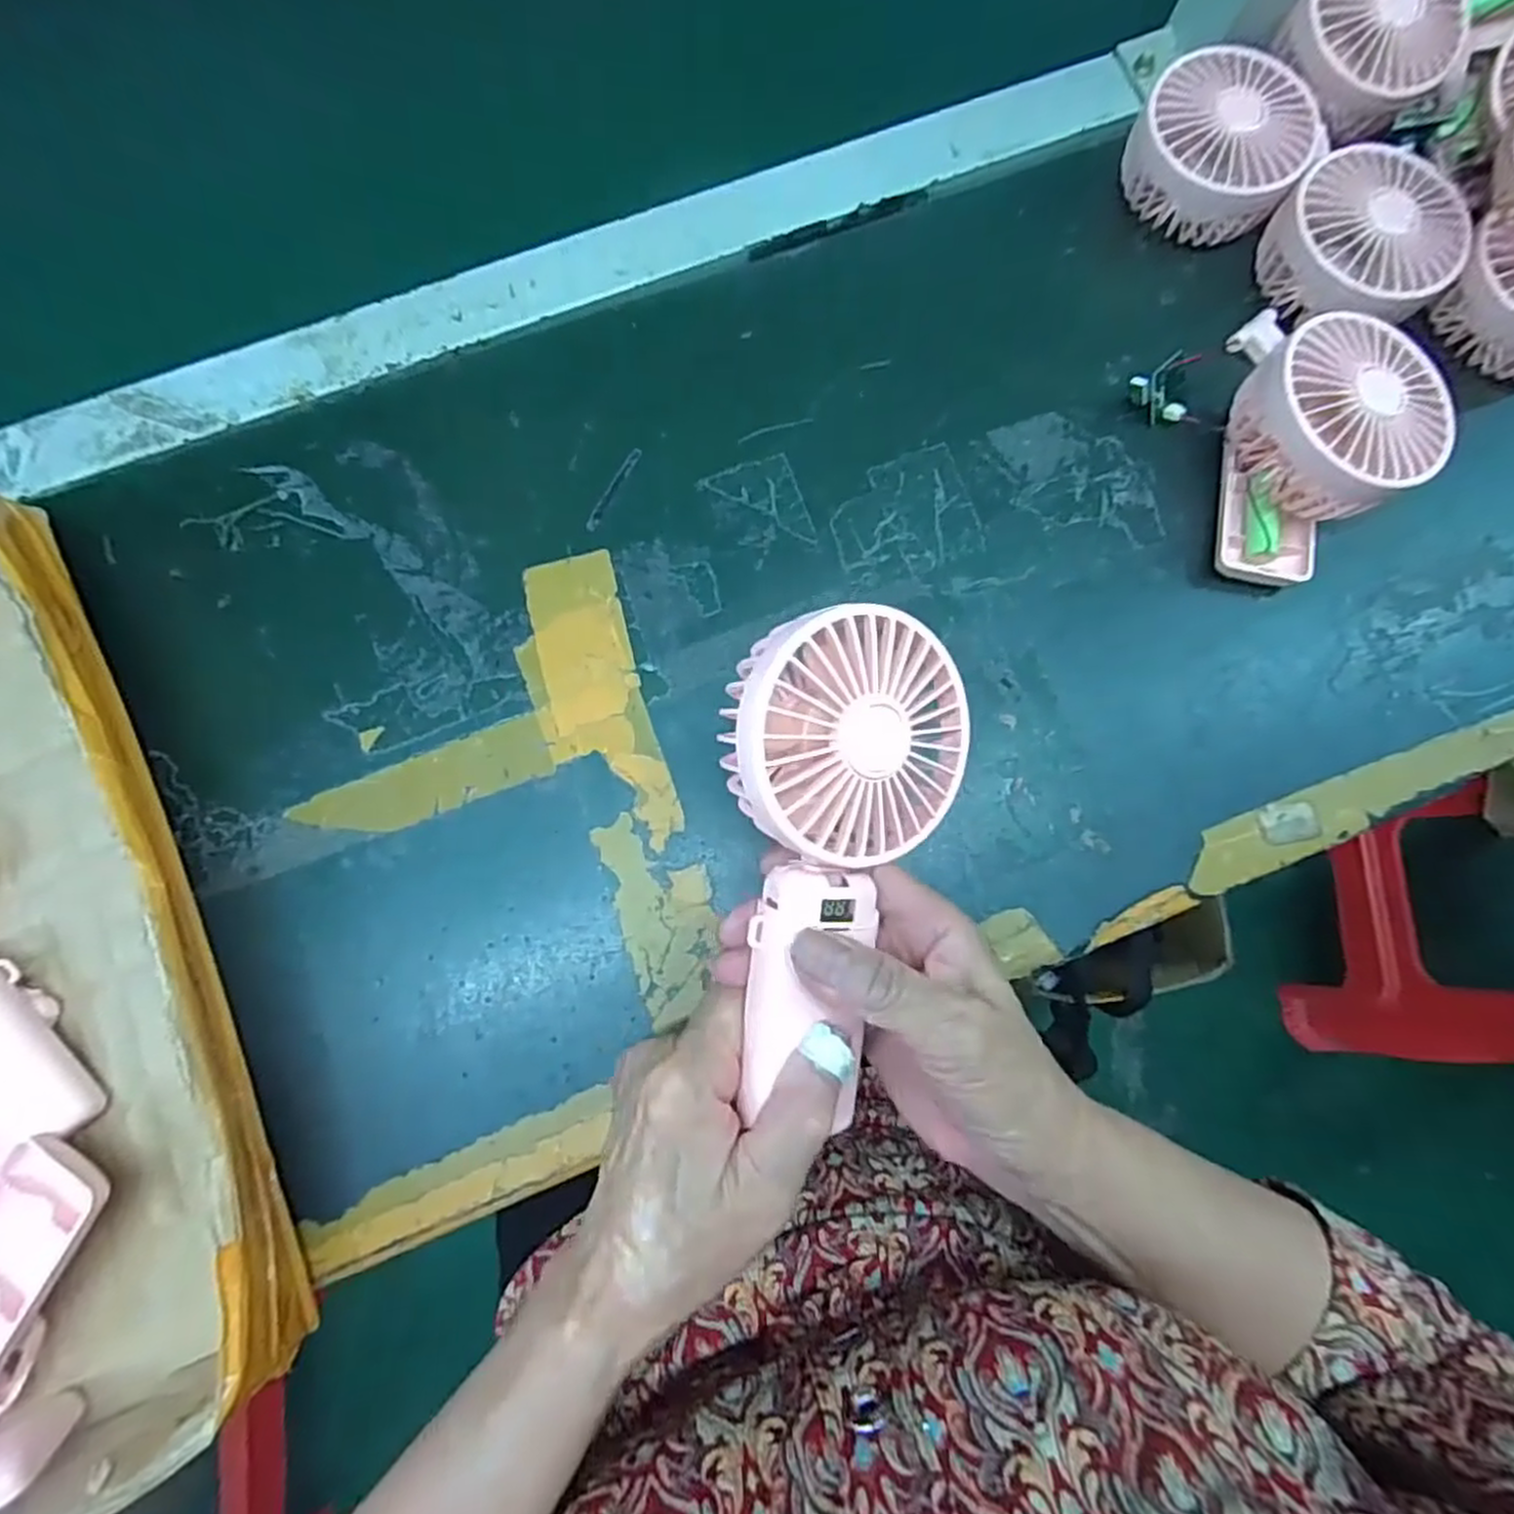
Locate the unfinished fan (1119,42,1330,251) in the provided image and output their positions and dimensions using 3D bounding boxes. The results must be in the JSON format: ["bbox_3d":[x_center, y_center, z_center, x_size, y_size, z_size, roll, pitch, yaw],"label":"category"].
[{"bbox_3d":[0.239,-0.315,0.391,0.087,0.044,0.078,30,81,5],"label":"unfinished fan"}]

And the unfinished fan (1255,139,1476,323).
[{"bbox_3d":[0.303,-0.256,0.382,0.084,0.043,0.085,-38,82,-7],"label":"unfinished fan"}]

